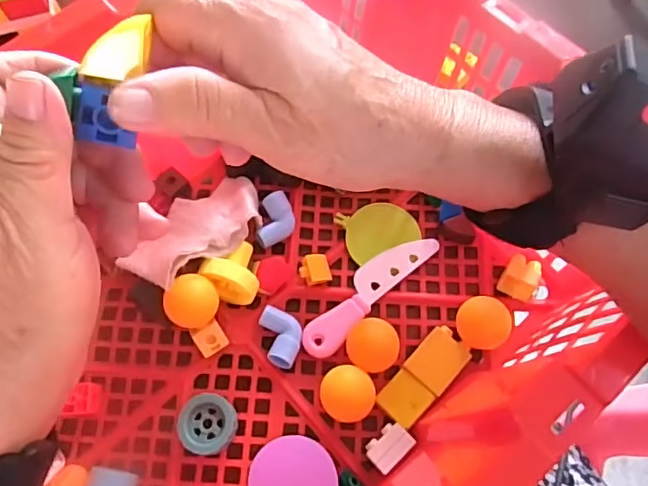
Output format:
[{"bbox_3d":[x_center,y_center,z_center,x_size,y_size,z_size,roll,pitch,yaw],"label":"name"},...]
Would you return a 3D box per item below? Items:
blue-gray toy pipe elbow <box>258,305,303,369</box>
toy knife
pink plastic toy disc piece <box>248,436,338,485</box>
[{"bbox_3d":[-0.029,0.067,0.405,0.027,0.014,0.044,-16,67,-6],"label":"blue-gray toy pipe elbow"},{"bbox_3d":[0.033,0.034,0.421,0.124,0.007,0.029,-42,72,-16],"label":"toy knife"},{"bbox_3d":[-0.020,0.157,0.368,0.055,0.012,0.058,0,66,0],"label":"pink plastic toy disc piece"}]

